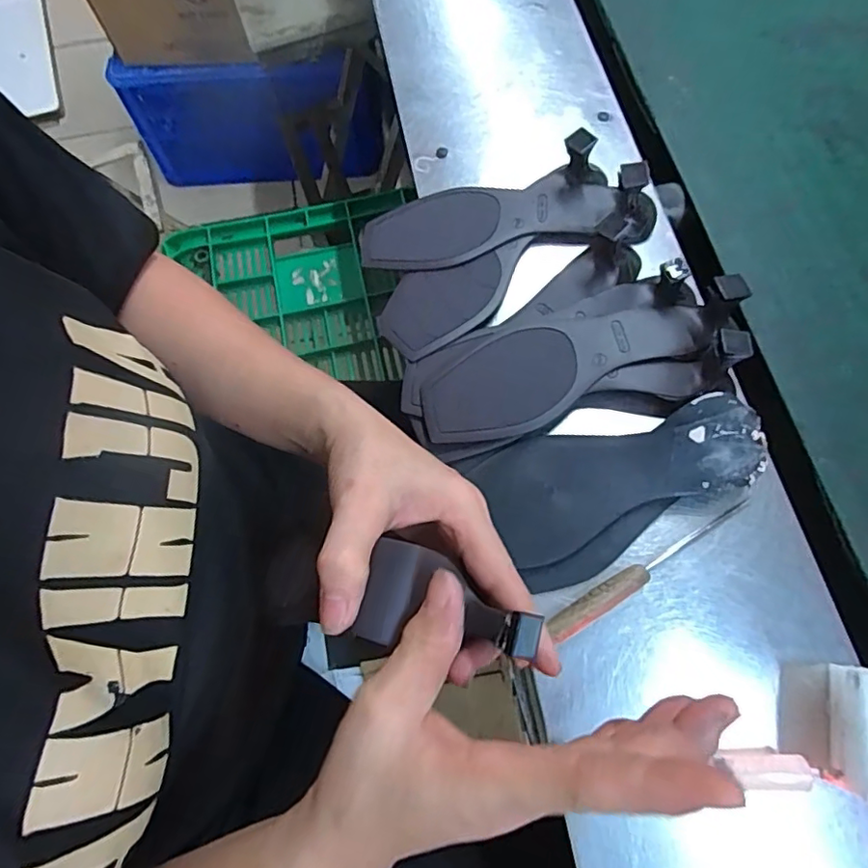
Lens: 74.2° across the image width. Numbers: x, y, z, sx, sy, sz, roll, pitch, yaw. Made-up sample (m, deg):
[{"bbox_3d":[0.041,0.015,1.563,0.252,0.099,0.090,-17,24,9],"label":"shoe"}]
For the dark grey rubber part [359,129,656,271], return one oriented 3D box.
[{"bbox_3d":[0.058,-0.180,0.456,0.234,0.061,0.094,-1,69,1],"label":"dark grey rubber part"}]

